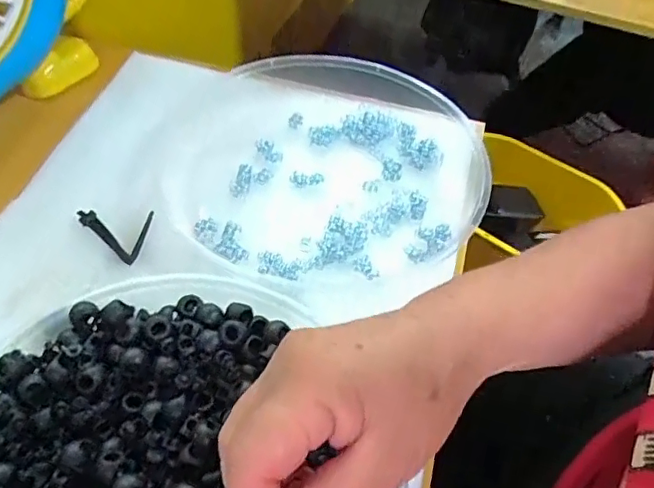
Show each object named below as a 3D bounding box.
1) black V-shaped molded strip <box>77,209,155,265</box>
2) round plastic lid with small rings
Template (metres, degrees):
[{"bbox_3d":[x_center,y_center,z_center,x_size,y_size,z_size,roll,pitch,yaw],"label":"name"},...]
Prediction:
[{"bbox_3d":[-0.152,-0.009,0.389,0.050,0.006,0.040,11,54,4],"label":"black V-shaped molded strip"},{"bbox_3d":[-0.003,-0.067,0.427,0.238,0.036,0.223,2,51,-3],"label":"round plastic lid with small rings"}]

